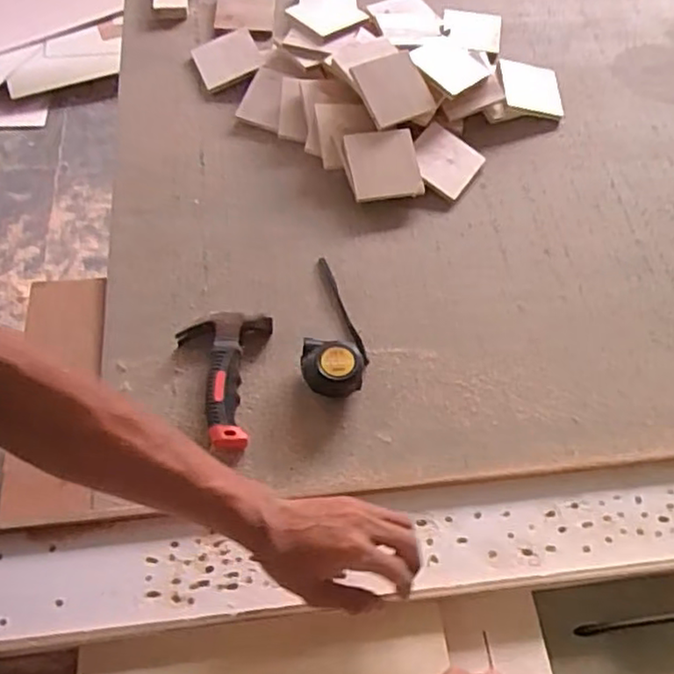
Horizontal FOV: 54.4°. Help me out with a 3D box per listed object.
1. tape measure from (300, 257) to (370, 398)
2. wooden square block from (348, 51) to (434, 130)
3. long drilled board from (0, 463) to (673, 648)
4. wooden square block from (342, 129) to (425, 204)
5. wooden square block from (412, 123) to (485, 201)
[{"bbox_3d":[0.002,-0.021,0.738,0.071,0.038,0.184,5,59,2],"label":"tape measure"},{"bbox_3d":[0.075,-0.324,0.863,0.088,0.014,0.092,-22,81,-12],"label":"wooden square block"},{"bbox_3d":[0.235,0.179,0.626,1.107,0.029,0.103,-5,60,-5],"label":"long drilled board"},{"bbox_3d":[0.059,-0.220,0.845,0.091,0.008,0.089,-11,89,-8],"label":"wooden square block"},{"bbox_3d":[0.143,-0.236,0.882,0.089,0.007,0.094,37,64,1],"label":"wooden square block"}]

